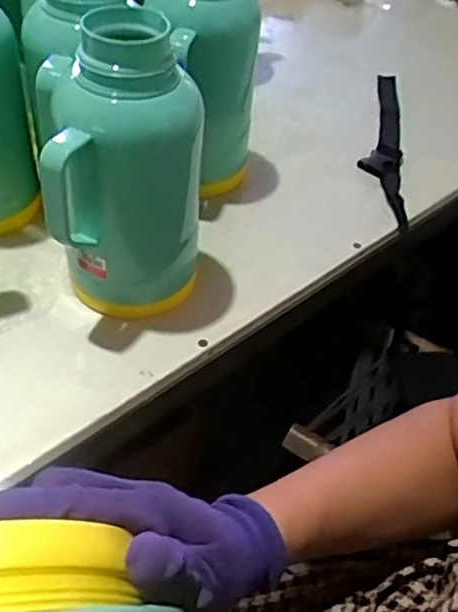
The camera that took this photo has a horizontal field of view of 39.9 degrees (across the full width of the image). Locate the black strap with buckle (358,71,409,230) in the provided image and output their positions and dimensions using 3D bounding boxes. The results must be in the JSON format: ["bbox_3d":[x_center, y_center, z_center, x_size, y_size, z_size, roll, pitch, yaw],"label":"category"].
[{"bbox_3d":[0.227,-0.248,0.905,0.067,0.061,0.388,12,46,4],"label":"black strap with buckle"}]

